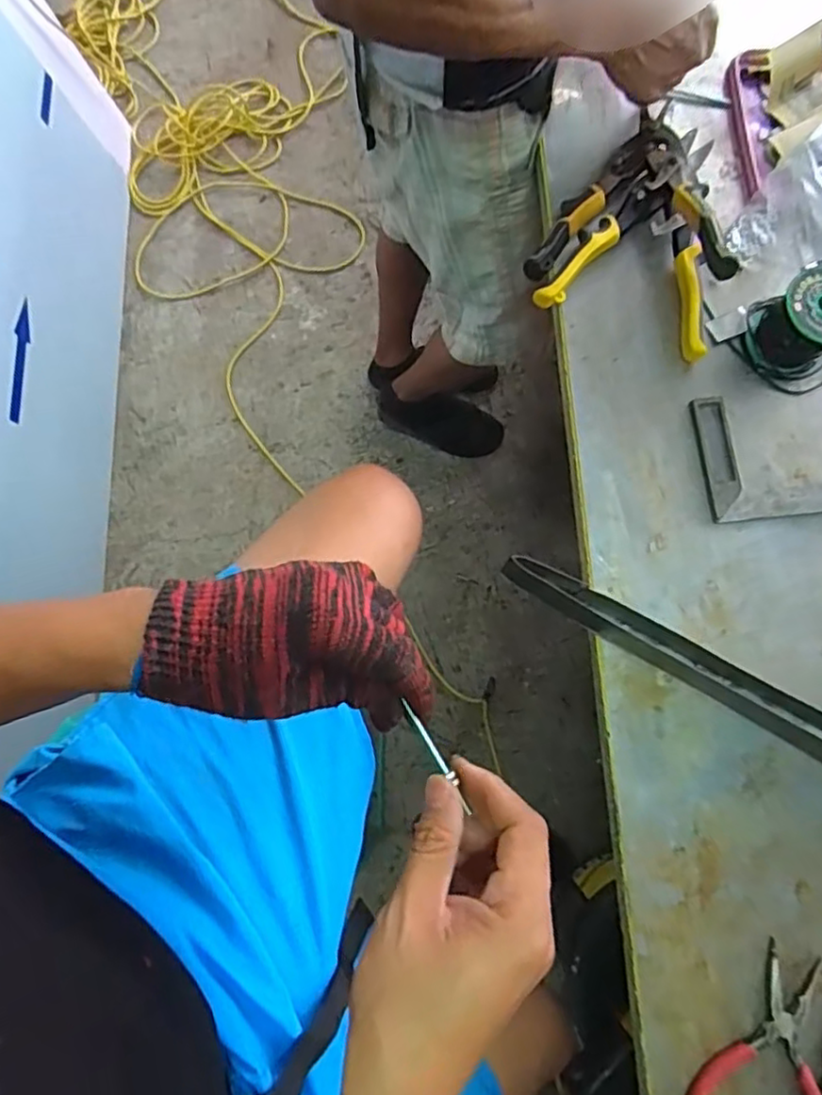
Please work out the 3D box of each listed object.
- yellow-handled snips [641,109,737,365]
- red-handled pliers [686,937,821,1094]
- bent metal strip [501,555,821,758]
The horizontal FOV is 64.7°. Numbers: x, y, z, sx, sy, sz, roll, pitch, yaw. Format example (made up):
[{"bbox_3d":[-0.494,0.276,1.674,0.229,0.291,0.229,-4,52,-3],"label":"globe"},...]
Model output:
[{"bbox_3d":[0.249,-0.303,0.587,0.051,0.071,0.264,-4,77,-2],"label":"yellow-handled snips"},{"bbox_3d":[0.261,0.367,0.464,0.097,0.019,0.141,21,78,4],"label":"red-handled pliers"},{"bbox_3d":[0.282,0.125,0.512,0.457,0.040,0.033,29,78,5],"label":"bent metal strip"}]

